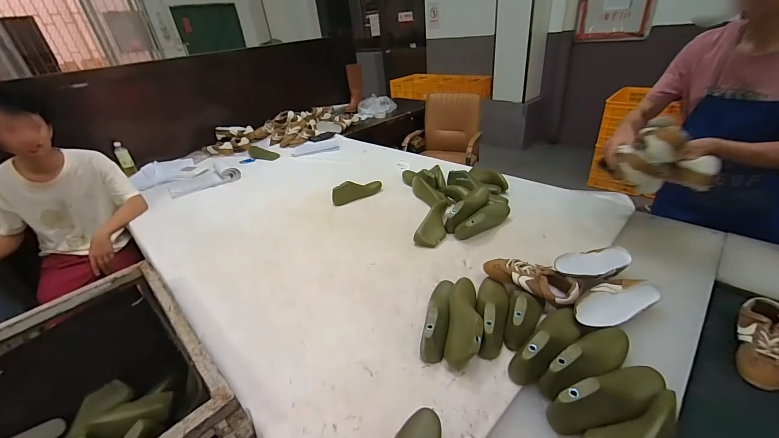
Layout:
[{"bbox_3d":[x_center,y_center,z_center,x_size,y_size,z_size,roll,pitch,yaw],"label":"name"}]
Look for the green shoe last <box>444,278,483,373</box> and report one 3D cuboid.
[{"bbox_3d":[0.180,0.237,0.787,0.077,0.087,0.237,2,32,14],"label":"green shoe last"}]

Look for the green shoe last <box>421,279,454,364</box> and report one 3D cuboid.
[{"bbox_3d":[0.119,0.228,0.812,0.061,0.086,0.247,2,32,15],"label":"green shoe last"}]

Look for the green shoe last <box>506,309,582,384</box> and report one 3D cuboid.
[{"bbox_3d":[0.339,0.261,0.707,0.214,0.083,0.075,-29,37,-33],"label":"green shoe last"}]

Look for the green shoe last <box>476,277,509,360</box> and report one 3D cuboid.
[{"bbox_3d":[0.247,0.219,0.795,0.079,0.087,0.236,4,32,18],"label":"green shoe last"}]

